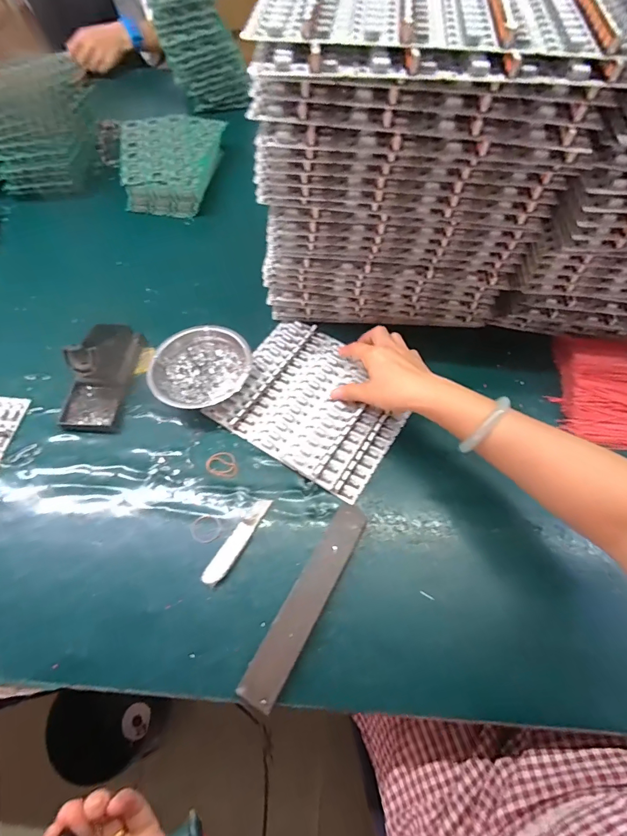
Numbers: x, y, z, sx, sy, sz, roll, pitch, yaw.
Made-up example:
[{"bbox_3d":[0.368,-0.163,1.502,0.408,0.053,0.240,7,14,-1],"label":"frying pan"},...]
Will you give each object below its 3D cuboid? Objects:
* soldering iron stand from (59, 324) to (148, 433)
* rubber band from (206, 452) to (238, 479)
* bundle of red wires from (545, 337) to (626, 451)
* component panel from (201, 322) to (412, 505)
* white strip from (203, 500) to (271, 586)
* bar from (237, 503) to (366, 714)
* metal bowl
[{"bbox_3d":[-0.275,-0.061,0.514,0.073,0.058,0.146,5,61,1],"label":"soldering iron stand"},{"bbox_3d":[-0.109,0.055,0.483,0.039,0.004,0.030,13,62,6],"label":"rubber band"},{"bbox_3d":[0.407,-0.039,0.527,0.170,0.040,0.167,14,62,6],"label":"bundle of red wires"},{"bbox_3d":[0.003,-0.026,0.518,0.219,0.025,0.187,31,67,14],"label":"component panel"},{"bbox_3d":[-0.081,0.129,0.434,0.022,0.011,0.102,28,64,13],"label":"white strip"},{"bbox_3d":[-0.002,0.175,0.402,0.036,0.009,0.202,31,63,5],"label":"bar"},{"bbox_3d":[-0.149,-0.064,0.528,0.114,0.037,0.123,1,61,-1],"label":"metal bowl"}]

